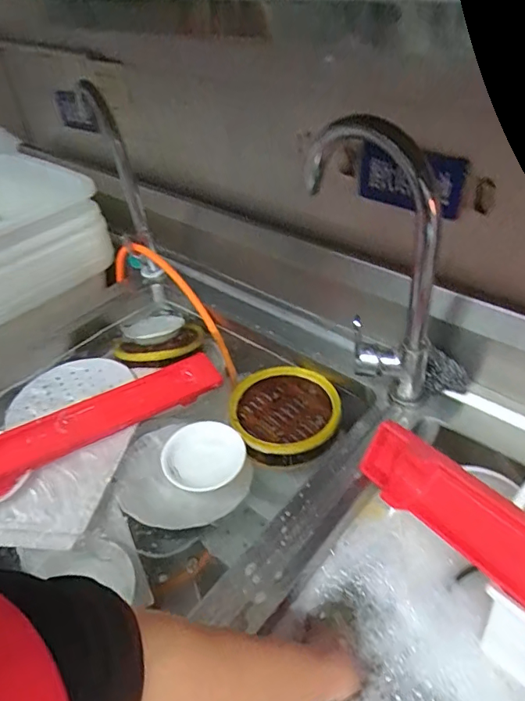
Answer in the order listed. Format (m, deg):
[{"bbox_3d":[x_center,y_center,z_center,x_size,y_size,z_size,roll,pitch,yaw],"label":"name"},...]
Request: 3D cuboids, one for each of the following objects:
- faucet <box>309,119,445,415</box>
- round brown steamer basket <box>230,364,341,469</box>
[{"bbox_3d":[0.128,-0.104,0.600,0.075,0.335,0.197,-23,44,-22],"label":"faucet"},{"bbox_3d":[0.035,0.090,0.715,0.158,0.034,0.166,-2,40,1],"label":"round brown steamer basket"}]

